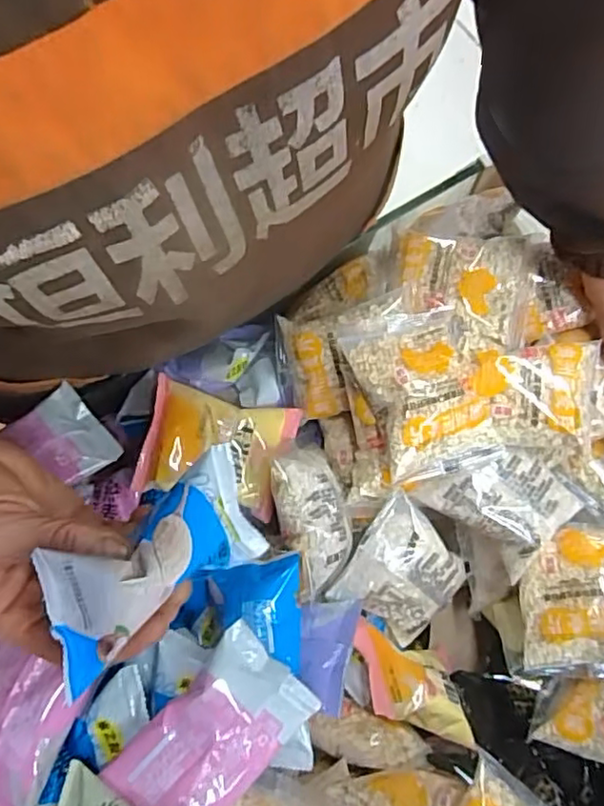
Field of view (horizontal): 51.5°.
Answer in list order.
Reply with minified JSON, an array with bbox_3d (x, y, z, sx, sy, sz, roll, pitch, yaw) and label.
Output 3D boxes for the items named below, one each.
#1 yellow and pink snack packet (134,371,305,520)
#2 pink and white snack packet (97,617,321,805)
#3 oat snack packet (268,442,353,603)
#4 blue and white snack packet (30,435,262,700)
[{"bbox_3d":[-0.058,0.031,0.424,0.094,0.027,0.078,11,74,4],"label":"yellow and pink snack packet"},{"bbox_3d":[-0.044,0.175,0.329,0.063,0.014,0.098,44,67,2],"label":"pink and white snack packet"},{"bbox_3d":[0.007,0.073,0.405,0.045,0.027,0.098,-17,74,-4],"label":"oat snack packet"},{"bbox_3d":[-0.064,0.070,0.282,0.048,0.039,0.111,43,48,12],"label":"blue and white snack packet"}]

